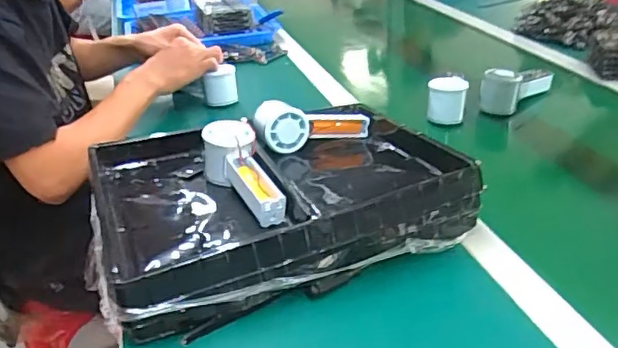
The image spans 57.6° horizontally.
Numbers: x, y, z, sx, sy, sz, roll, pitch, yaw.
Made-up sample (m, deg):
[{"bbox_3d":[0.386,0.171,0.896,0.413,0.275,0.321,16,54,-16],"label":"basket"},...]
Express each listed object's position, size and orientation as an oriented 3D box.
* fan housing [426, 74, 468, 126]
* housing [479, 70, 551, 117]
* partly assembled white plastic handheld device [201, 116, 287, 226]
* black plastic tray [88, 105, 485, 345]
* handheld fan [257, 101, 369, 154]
[{"bbox_3d":[0.212,-0.114,0.862,0.058,0.057,0.054,5,31,15],"label":"fan housing"},{"bbox_3d":[0.336,-0.148,0.907,0.062,0.067,0.134,23,39,38],"label":"housing"},{"bbox_3d":[-0.069,0.003,0.609,0.058,0.059,0.151,-17,46,-22],"label":"partly assembled white plastic handheld device"},{"bbox_3d":[-0.034,0.017,0.635,0.379,0.073,0.293,-13,31,-17],"label":"black plastic tray"},{"bbox_3d":[0.003,-0.067,0.738,0.153,0.051,0.062,-3,27,-27],"label":"handheld fan"}]

